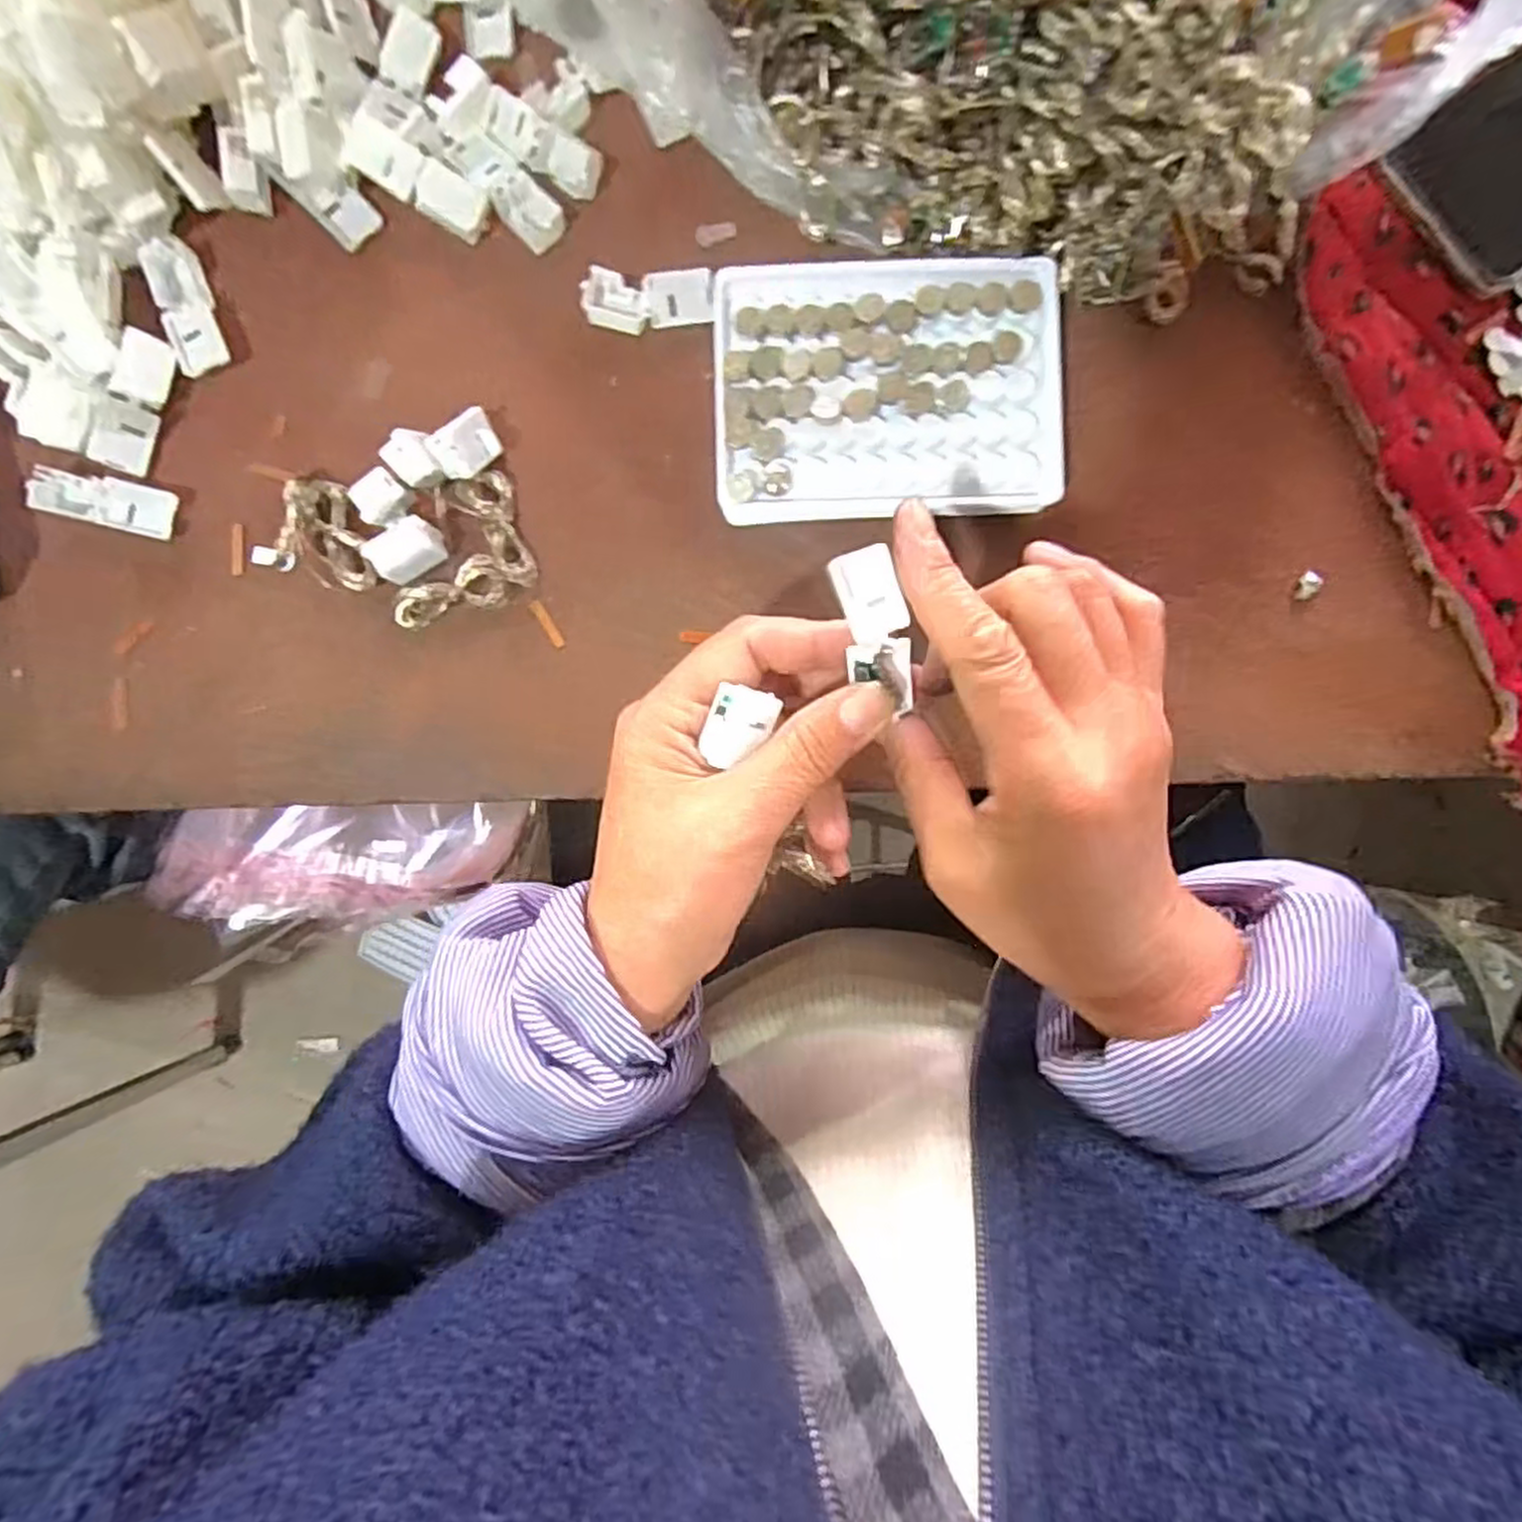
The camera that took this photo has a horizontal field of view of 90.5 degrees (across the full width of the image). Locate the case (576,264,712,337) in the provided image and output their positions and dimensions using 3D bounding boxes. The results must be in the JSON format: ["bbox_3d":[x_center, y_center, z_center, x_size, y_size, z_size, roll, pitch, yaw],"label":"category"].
[{"bbox_3d":[-0.047,-0.194,0.318,0.054,0.012,0.022,1,92,1],"label":"case"}]

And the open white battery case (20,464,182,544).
[{"bbox_3d":[-0.276,-0.109,0.316,0.058,0.011,0.021,14,92,1],"label":"open white battery case"}]

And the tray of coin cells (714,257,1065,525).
[{"bbox_3d":[0.049,-0.146,0.294,0.131,0.011,0.100,-1,91,0],"label":"tray of coin cells"}]

